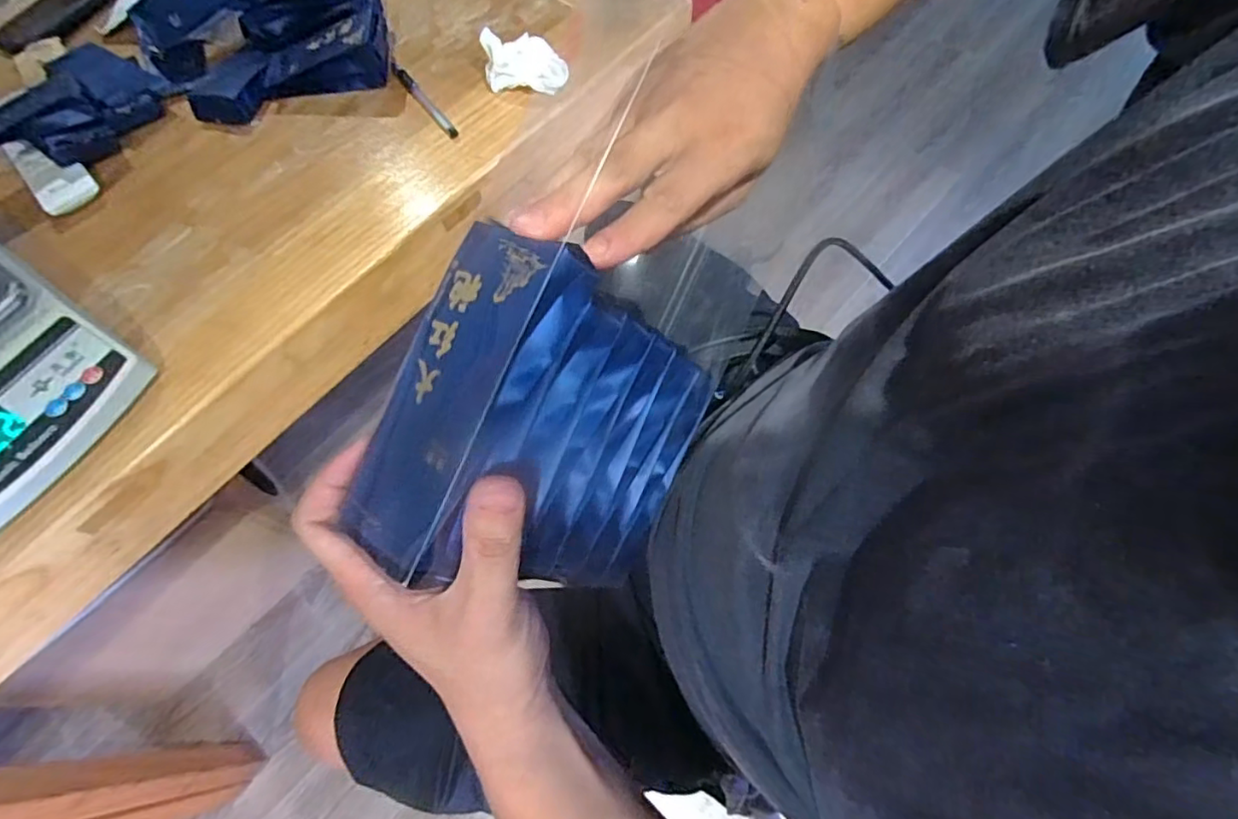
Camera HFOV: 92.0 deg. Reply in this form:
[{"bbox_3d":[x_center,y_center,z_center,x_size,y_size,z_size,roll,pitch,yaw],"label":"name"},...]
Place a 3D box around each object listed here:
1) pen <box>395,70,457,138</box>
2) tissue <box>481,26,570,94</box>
[{"bbox_3d":[-0.201,-0.317,0.616,0.013,0.009,0.120,-34,66,-14],"label":"pen"},{"bbox_3d":[-0.094,-0.353,0.605,0.086,0.043,0.049,2,65,4],"label":"tissue"}]

